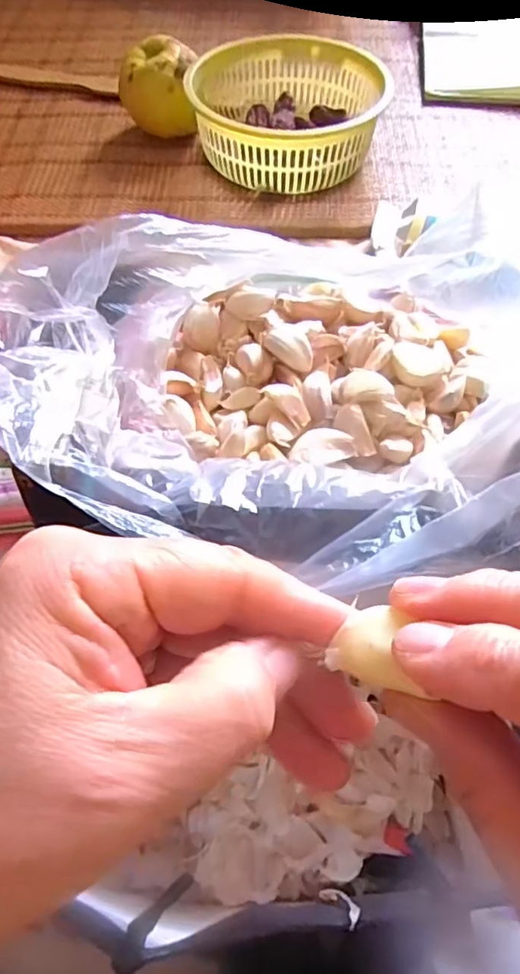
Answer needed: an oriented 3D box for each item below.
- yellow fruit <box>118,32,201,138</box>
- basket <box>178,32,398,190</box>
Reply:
[{"bbox_3d":[-0.081,-0.312,0.479,0.060,0.063,0.055,-3,59,-2],"label":"yellow fruit"},{"bbox_3d":[0.023,-0.301,0.472,0.143,0.053,0.131,11,60,6],"label":"basket"}]

